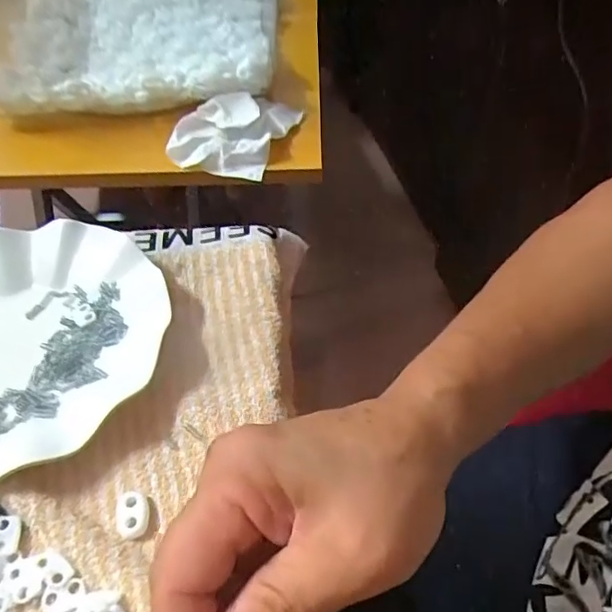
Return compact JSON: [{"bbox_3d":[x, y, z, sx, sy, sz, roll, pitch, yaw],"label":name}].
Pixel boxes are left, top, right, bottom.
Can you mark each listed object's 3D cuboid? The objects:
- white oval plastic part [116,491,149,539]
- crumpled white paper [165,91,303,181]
[{"bbox_3d":[-0.084,0.101,0.277,0.015,0.006,0.023,-9,50,-10],"label":"white oval plastic part"},{"bbox_3d":[-0.063,-0.156,0.497,0.092,0.037,0.111,13,50,17],"label":"crumpled white paper"}]

